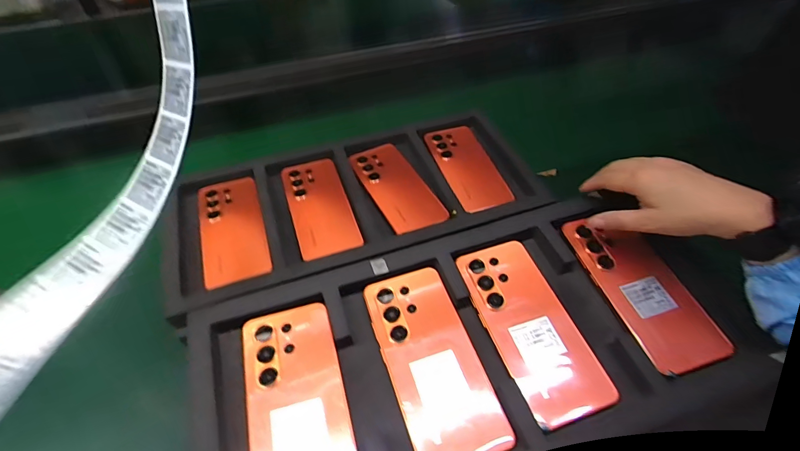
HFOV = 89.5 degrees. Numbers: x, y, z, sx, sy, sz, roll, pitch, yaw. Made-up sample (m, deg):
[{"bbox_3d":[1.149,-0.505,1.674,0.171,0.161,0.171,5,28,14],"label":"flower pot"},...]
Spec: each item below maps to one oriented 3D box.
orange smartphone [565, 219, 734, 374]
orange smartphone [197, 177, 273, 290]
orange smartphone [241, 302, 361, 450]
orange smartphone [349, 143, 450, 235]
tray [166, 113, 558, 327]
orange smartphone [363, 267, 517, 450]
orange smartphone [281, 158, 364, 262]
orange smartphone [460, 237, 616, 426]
[{"bbox_3d":[0.236,0.057,0.398,0.082,0.011,0.169,-17,54,-14],"label":"orange smartphone"},{"bbox_3d":[-0.216,0.001,0.520,0.078,0.008,0.170,-16,53,-13],"label":"orange smartphone"},{"bbox_3d":[-0.083,0.146,0.326,0.080,0.009,0.168,-13,52,-11],"label":"orange smartphone"},{"bbox_3d":[-0.006,-0.058,0.566,0.077,0.007,0.175,-22,54,-17],"label":"orange smartphone"},{"bbox_3d":[-0.055,-0.042,0.552,0.476,0.024,0.217,-17,53,-14],"label":"tray"},{"bbox_3d":[0.028,0.115,0.351,0.077,0.011,0.167,-15,53,-13],"label":"orange smartphone"},{"bbox_3d":[-0.109,-0.028,0.549,0.078,0.008,0.166,-15,53,-13],"label":"orange smartphone"},{"bbox_3d":[0.120,0.089,0.373,0.077,0.007,0.170,-16,53,-13],"label":"orange smartphone"}]

